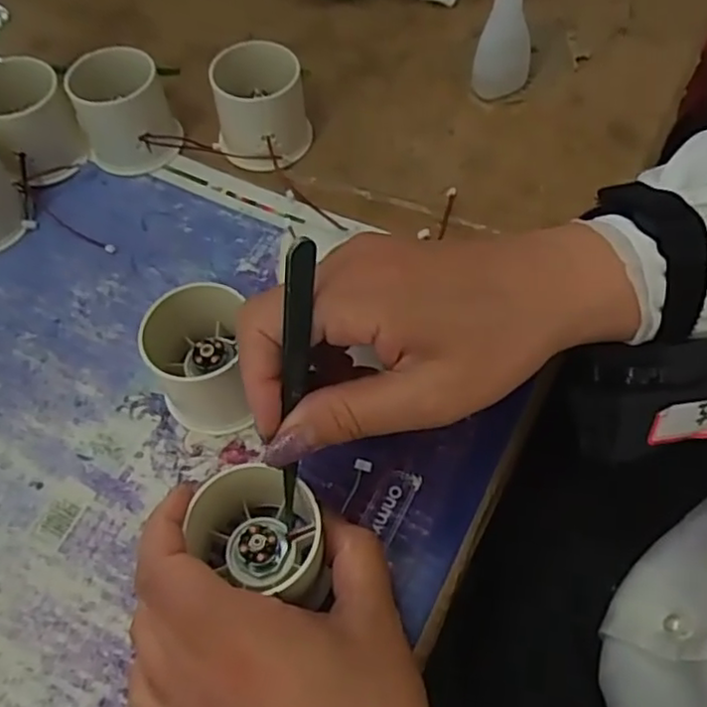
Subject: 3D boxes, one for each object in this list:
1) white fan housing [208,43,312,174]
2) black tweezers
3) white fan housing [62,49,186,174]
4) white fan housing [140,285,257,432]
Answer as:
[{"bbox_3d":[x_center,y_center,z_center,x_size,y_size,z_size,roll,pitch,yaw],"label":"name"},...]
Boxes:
[{"bbox_3d":[-0.054,-0.144,0.392,0.051,0.050,0.050,-5,60,0],"label":"white fan housing"},{"bbox_3d":[-0.021,0.019,0.232,0.007,0.135,0.009,20,44,14],"label":"black tweezers"},{"bbox_3d":[-0.134,-0.142,0.394,0.056,0.050,0.050,-16,61,-6],"label":"white fan housing"},{"bbox_3d":[-0.074,0.004,0.311,0.050,0.048,0.054,-9,60,-2],"label":"white fan housing"}]

